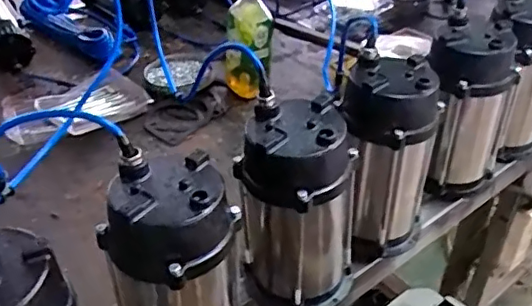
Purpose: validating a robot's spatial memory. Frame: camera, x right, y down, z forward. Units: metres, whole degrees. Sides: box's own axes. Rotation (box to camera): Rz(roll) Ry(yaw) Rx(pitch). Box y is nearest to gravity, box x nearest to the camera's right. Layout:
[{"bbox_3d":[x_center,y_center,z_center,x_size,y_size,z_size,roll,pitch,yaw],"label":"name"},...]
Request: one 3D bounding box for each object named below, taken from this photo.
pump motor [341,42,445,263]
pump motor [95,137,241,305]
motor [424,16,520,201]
[{"bbox_3d":[0.155,0.016,0.763,0.122,0.251,0.111,12,39,14],"label":"pump motor"},{"bbox_3d":[-0.092,0.132,0.608,0.124,0.249,0.121,18,41,21],"label":"pump motor"},{"bbox_3d":[0.297,-0.059,0.864,0.121,0.258,0.100,15,40,18],"label":"motor"}]

